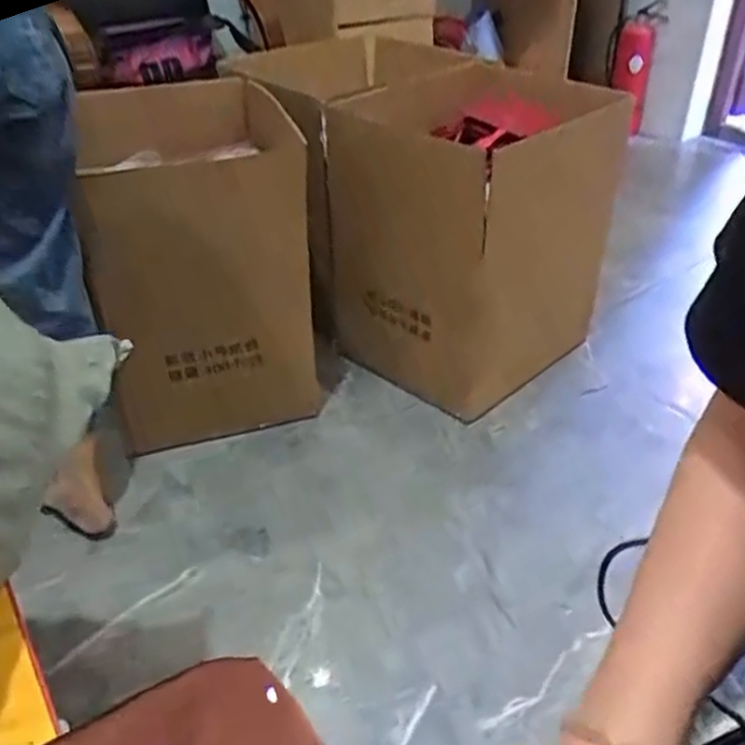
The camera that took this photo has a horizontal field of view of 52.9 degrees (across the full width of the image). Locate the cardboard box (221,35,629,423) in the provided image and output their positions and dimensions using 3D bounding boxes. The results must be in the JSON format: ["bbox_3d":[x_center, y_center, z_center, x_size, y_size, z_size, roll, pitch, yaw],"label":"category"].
[{"bbox_3d":[0.229,-0.263,1.520,0.303,0.522,0.452,26,43,32],"label":"cardboard box"}]

